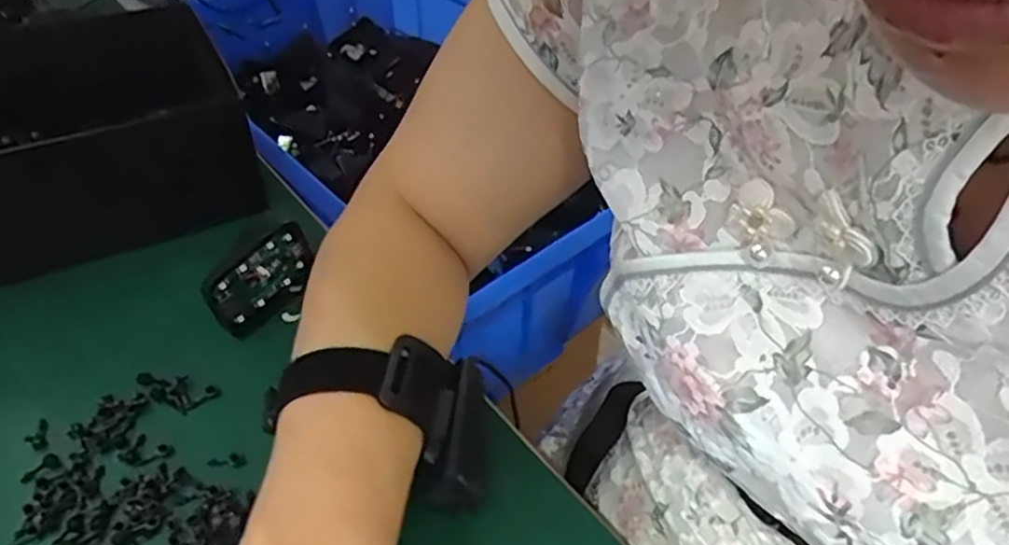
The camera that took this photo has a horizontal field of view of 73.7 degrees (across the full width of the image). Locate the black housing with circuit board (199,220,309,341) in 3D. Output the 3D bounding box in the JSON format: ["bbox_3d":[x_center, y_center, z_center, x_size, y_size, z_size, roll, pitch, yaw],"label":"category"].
[{"bbox_3d":[-0.147,0.006,0.414,0.015,0.049,0.072,24,49,23],"label":"black housing with circuit board"}]

